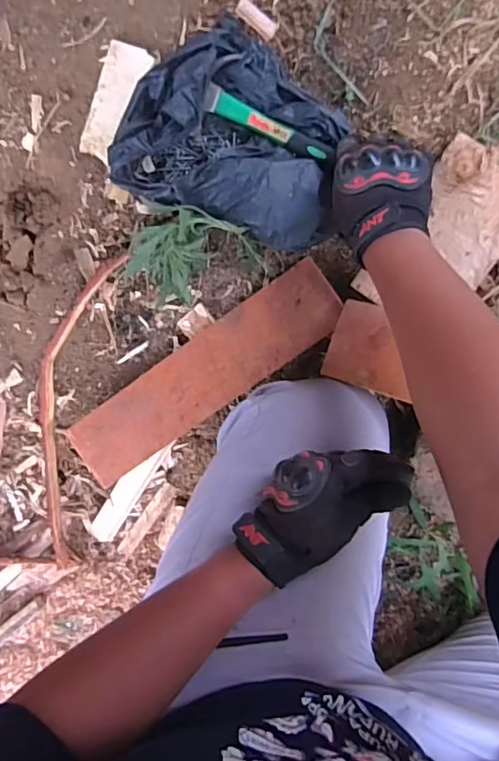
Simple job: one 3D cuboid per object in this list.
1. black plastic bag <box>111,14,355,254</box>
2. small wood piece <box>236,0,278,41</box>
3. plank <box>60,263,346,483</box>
[{"bbox_3d":[-0.006,-0.276,0.592,0.259,0.072,0.198,18,87,-1],"label":"black plastic bag"},{"bbox_3d":[0.007,-0.402,0.585,0.049,0.009,0.018,34,87,0],"label":"small wood piece"},{"bbox_3d":[-0.058,-0.003,0.667,0.383,0.013,0.089,-35,90,9],"label":"plank"}]

